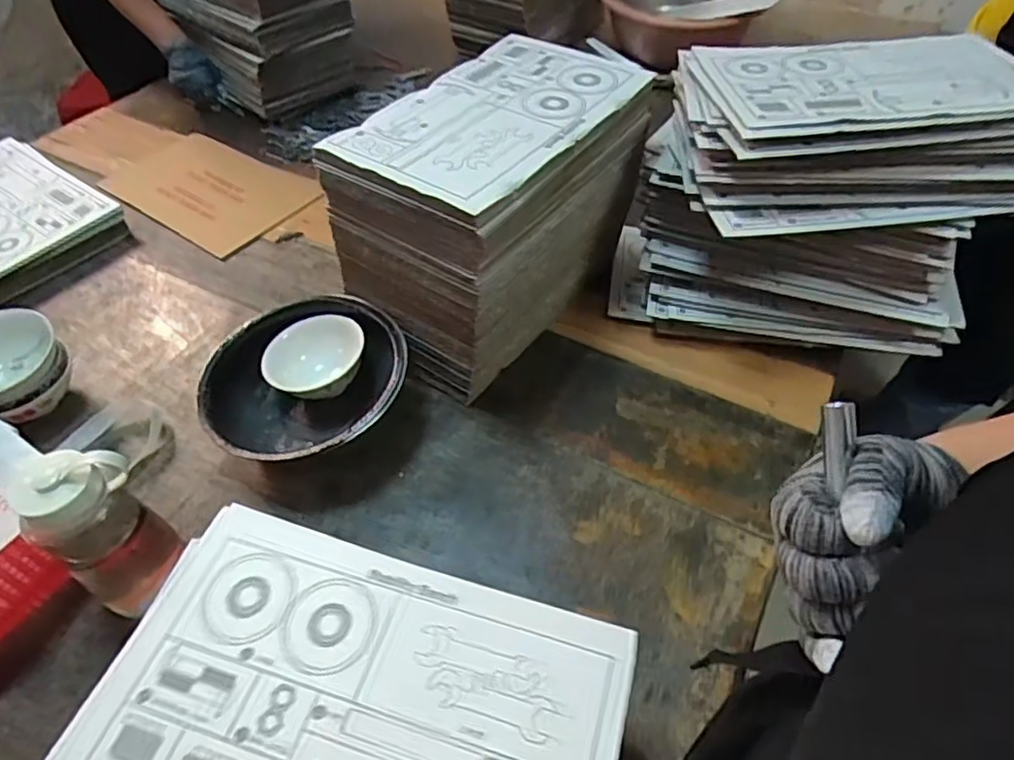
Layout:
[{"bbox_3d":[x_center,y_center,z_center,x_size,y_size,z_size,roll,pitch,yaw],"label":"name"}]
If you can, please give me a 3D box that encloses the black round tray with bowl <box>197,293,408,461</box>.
[{"bbox_3d":[-0.245,0.010,0.803,0.241,0.104,0.238,-1,49,1],"label":"black round tray with bowl"}]

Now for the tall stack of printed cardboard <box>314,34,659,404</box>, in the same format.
[{"bbox_3d":[-0.008,-0.219,0.849,0.225,0.303,0.375,26,54,22],"label":"tall stack of printed cardboard"}]

